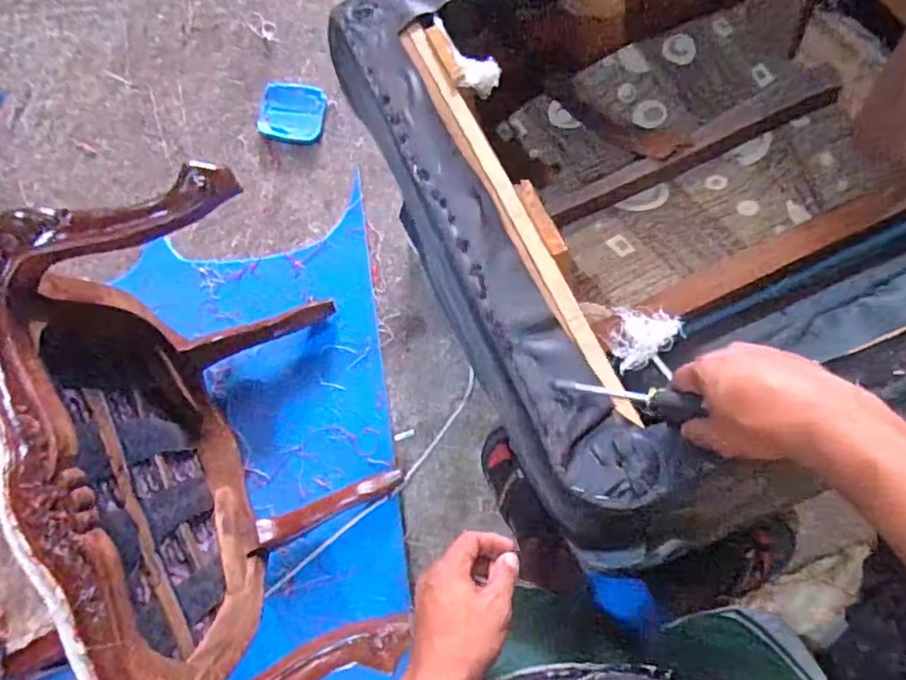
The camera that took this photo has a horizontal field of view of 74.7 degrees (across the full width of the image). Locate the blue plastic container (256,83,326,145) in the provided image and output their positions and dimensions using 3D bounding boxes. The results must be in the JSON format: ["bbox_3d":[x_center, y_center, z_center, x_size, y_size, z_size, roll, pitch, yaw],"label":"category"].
[{"bbox_3d":[-0.343,-0.486,1.270,0.141,0.014,0.140,11,75,4],"label":"blue plastic container"}]

